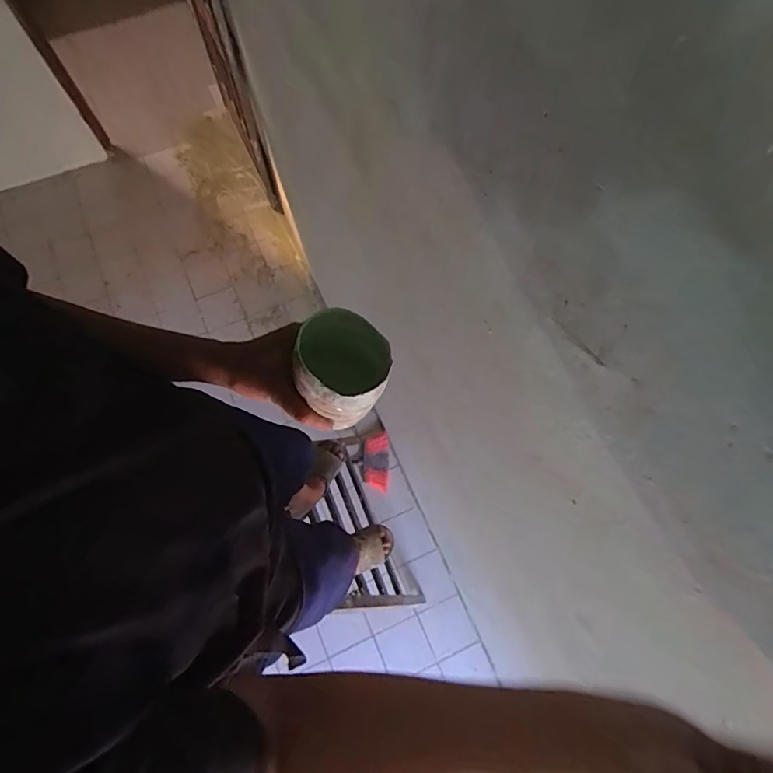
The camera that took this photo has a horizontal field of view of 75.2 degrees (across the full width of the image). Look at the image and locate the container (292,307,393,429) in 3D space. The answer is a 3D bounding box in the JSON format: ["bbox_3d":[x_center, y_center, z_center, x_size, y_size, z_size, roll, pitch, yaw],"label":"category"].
[{"bbox_3d":[-0.039,-0.015,0.480,0.081,0.095,0.080,-2,71,-2],"label":"container"}]

